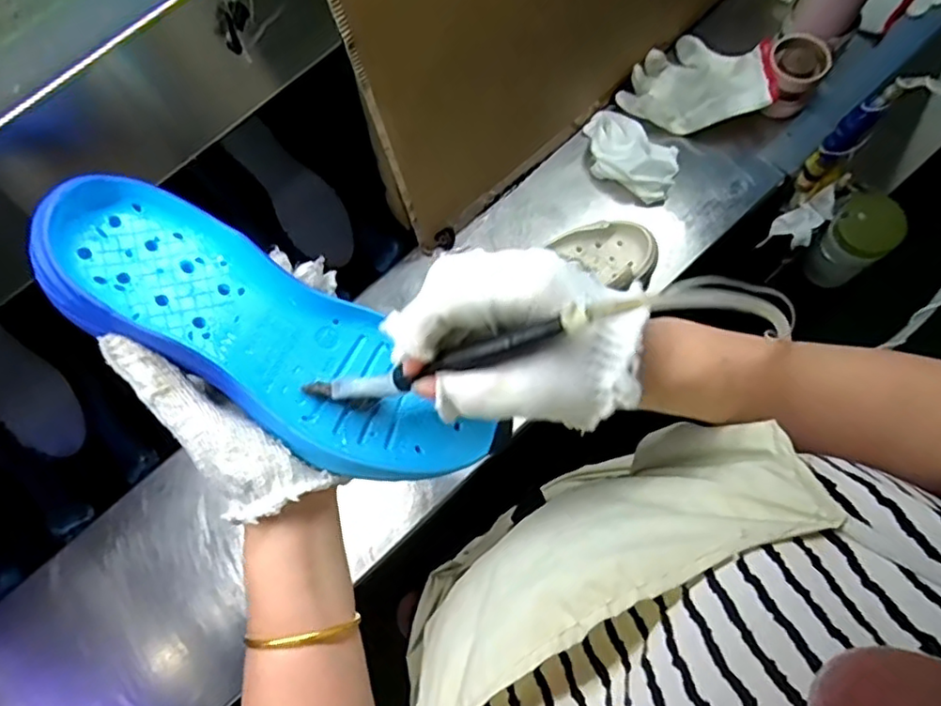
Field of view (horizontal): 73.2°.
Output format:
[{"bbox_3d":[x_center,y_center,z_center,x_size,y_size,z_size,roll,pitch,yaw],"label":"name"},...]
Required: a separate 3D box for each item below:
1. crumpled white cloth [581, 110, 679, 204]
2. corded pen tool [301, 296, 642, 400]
[{"bbox_3d":[0.186,-0.235,0.744,0.123,0.037,0.082,29,77,14],"label":"crumpled white cloth"},{"bbox_3d":[-0.026,0.008,0.318,0.143,0.012,0.019,-18,73,29],"label":"corded pen tool"}]

